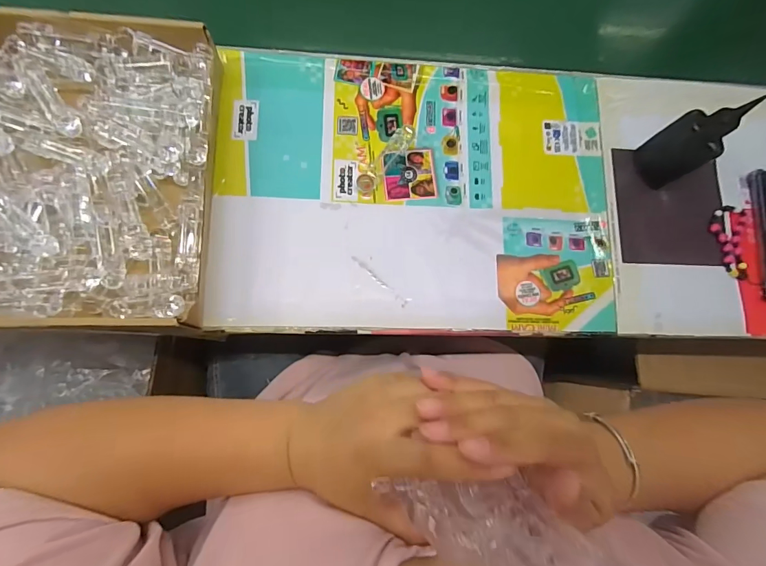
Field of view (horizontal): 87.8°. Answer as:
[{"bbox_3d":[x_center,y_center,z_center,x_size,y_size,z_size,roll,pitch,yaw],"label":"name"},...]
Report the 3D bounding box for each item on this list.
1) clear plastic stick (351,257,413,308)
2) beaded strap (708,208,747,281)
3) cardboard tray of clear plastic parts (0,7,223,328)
[{"bbox_3d":[-0.003,-0.002,0.441,0.080,0.004,0.012,37,78,2],"label":"clear plastic stick"},{"bbox_3d":[0.422,-0.050,0.484,0.045,0.009,0.086,4,79,-5],"label":"beaded strap"},{"bbox_3d":[-0.316,-0.116,0.399,0.278,0.061,0.318,1,80,-6],"label":"cardboard tray of clear plastic parts"}]

